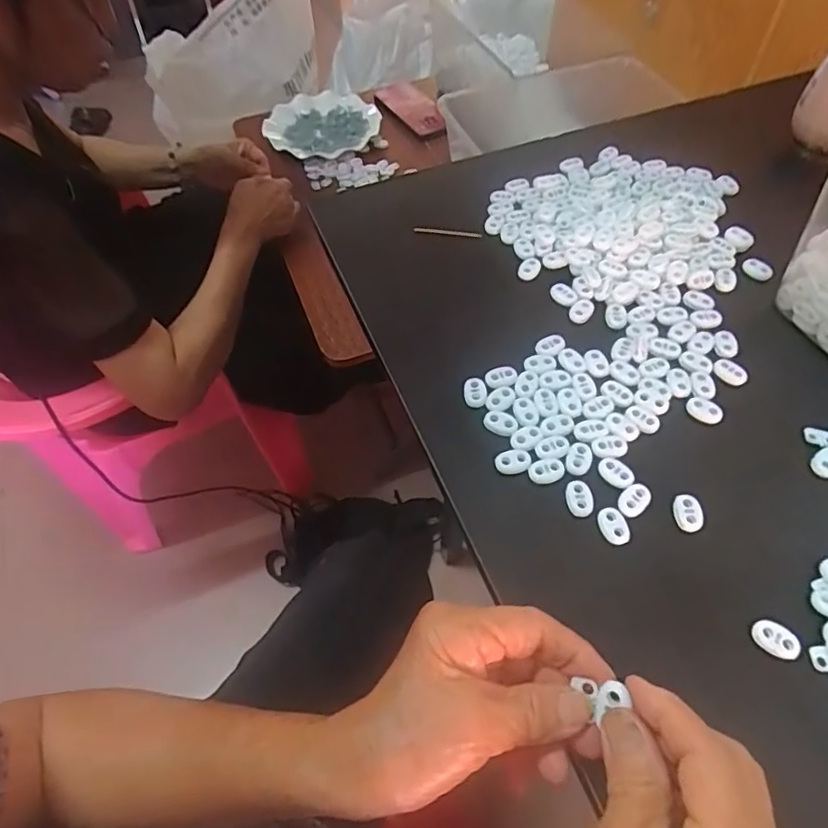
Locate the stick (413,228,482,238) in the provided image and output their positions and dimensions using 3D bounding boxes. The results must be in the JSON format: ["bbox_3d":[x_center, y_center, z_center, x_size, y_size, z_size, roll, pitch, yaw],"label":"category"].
[{"bbox_3d":[0.028,-0.155,0.486,0.057,0.004,0.005,9,59,5],"label":"stick"}]

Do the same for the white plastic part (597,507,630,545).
[{"bbox_3d":[0.118,0.066,0.335,0.016,0.004,0.022,-15,58,-7],"label":"white plastic part"}]

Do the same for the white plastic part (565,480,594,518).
[{"bbox_3d":[0.100,0.051,0.345,0.015,0.004,0.021,-1,58,1],"label":"white plastic part"}]

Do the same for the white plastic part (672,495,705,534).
[{"bbox_3d":[0.163,0.059,0.338,0.016,0.004,0.021,-4,58,0],"label":"white plastic part"}]

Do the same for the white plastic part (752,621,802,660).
[{"bbox_3d":[0.191,0.119,0.300,0.024,0.006,0.015,20,61,14],"label":"white plastic part"}]

